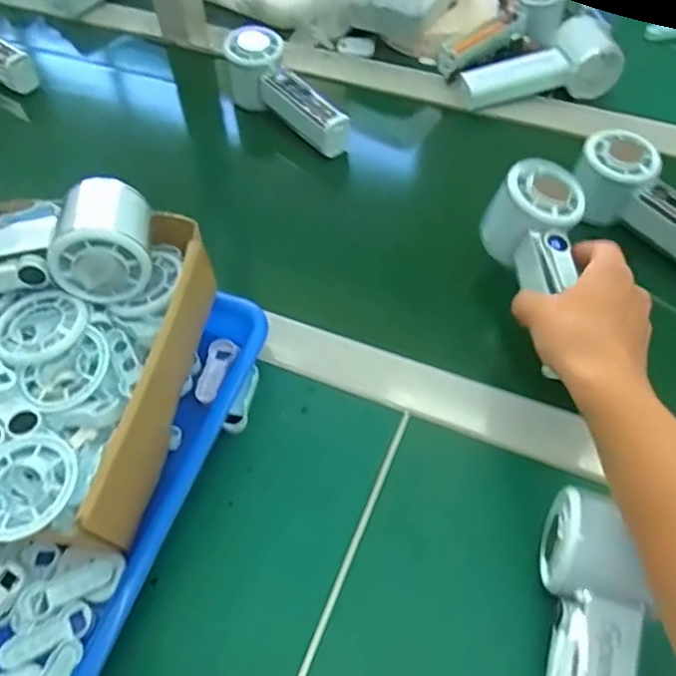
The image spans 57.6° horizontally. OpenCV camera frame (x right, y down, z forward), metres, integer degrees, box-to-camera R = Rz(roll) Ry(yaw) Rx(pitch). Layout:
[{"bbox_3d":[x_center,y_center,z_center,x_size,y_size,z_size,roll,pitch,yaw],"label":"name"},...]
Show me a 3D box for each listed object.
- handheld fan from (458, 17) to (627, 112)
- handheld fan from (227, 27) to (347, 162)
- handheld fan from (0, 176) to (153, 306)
[{"bbox_3d":[0.194,-0.267,0.598,0.146,0.053,0.052,-6,56,-3],"label":"handheld fan"},{"bbox_3d":[-0.047,-0.233,0.594,0.150,0.053,0.053,43,66,8],"label":"handheld fan"},{"bbox_3d":[-0.195,-0.059,0.385,0.150,0.046,0.070,-9,56,-5],"label":"handheld fan"}]

